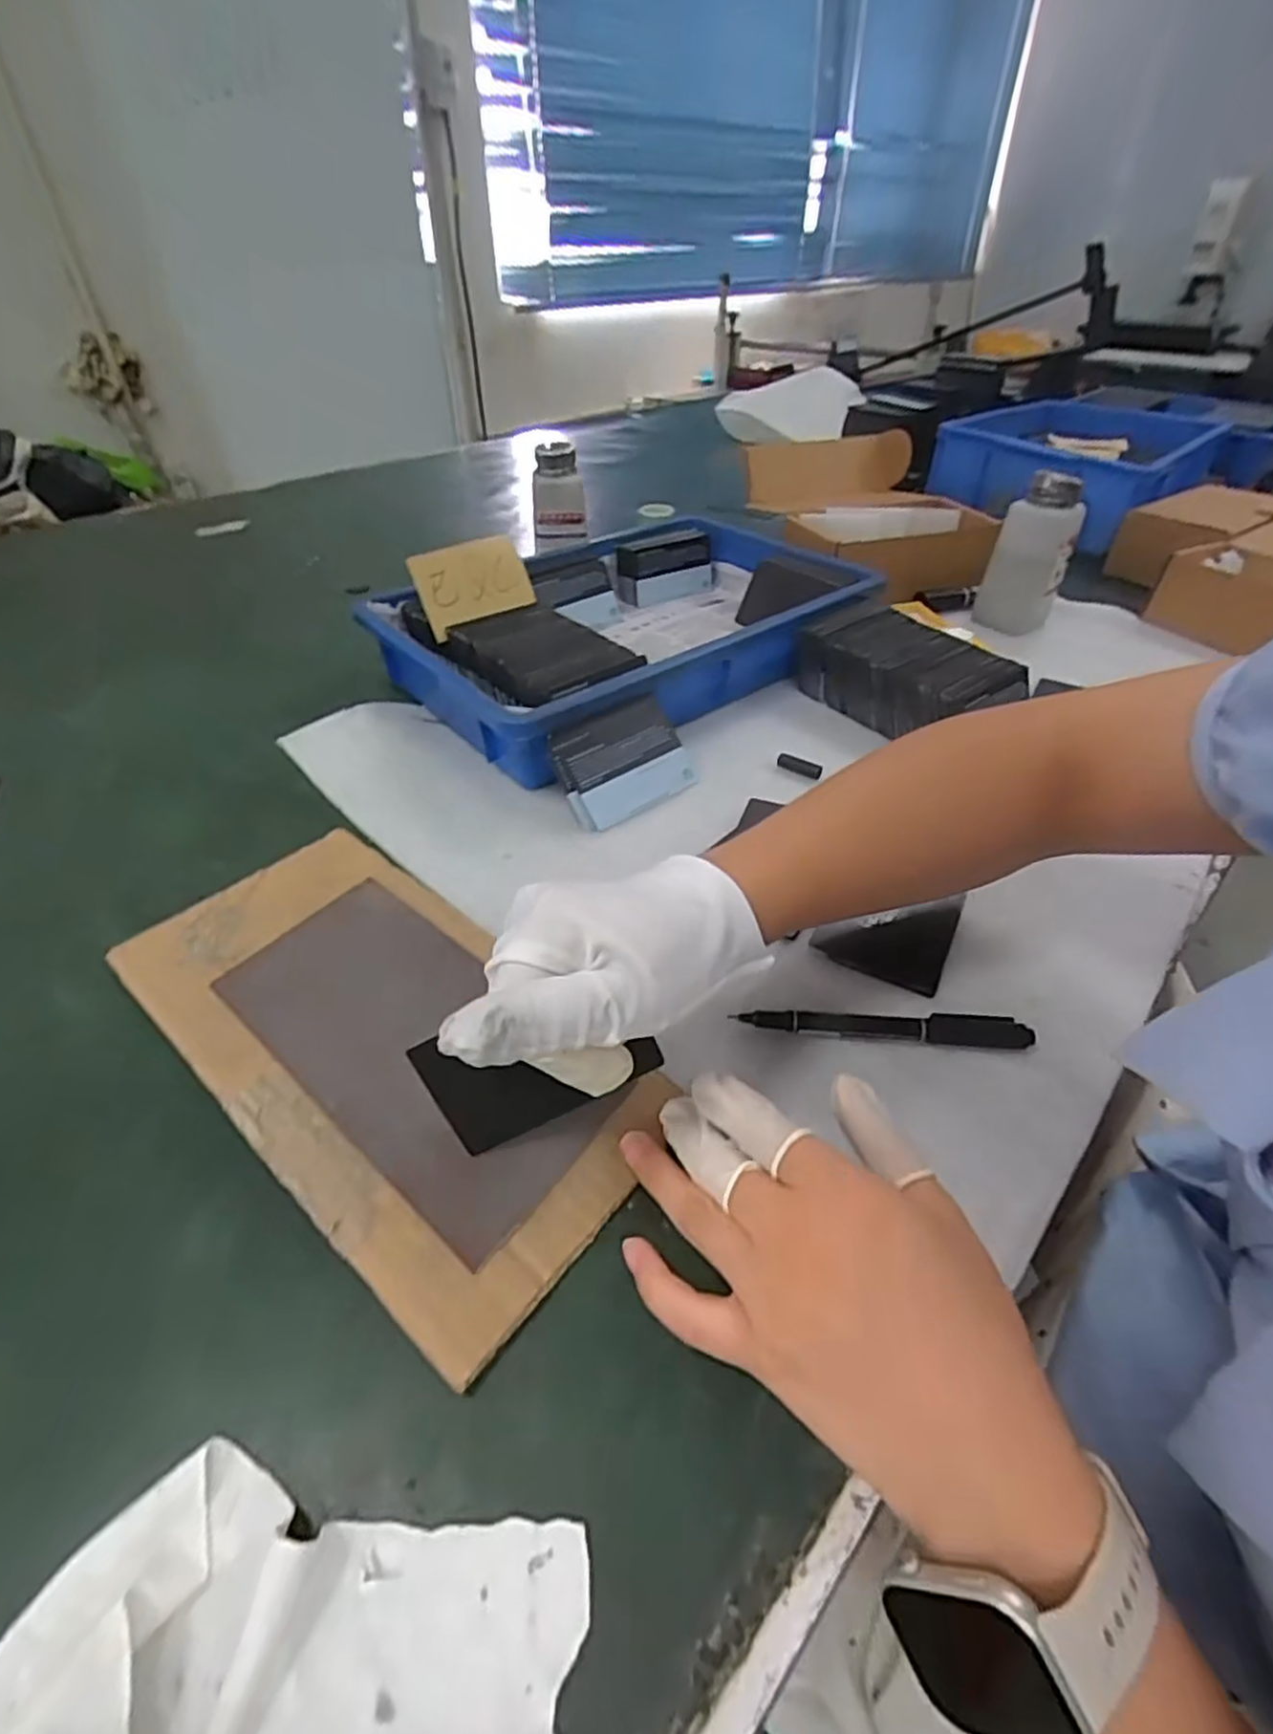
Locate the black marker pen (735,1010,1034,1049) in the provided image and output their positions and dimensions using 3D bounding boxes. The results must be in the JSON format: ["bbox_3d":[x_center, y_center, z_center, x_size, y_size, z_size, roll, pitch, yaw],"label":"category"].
[{"bbox_3d":[0.113,0.073,0.327,0.130,0.007,0.014,3,43,3],"label":"black marker pen"}]

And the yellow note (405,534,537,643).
[{"bbox_3d":[-0.127,-0.222,0.554,0.088,0.059,0.012,-30,34,-19],"label":"yellow note"}]

